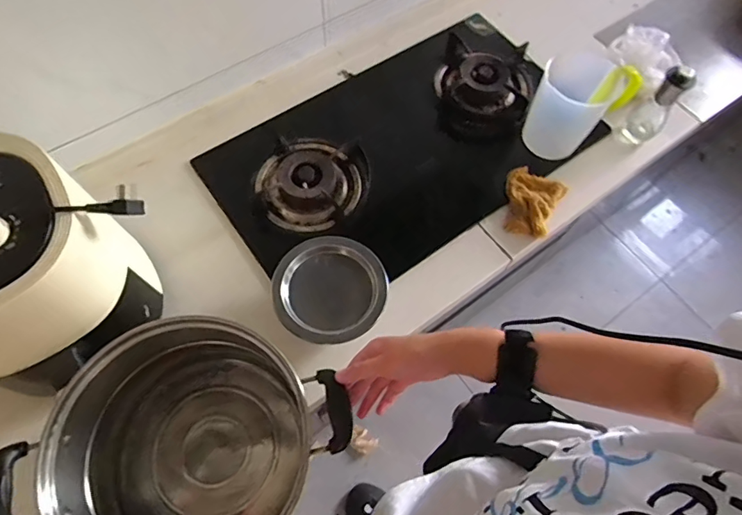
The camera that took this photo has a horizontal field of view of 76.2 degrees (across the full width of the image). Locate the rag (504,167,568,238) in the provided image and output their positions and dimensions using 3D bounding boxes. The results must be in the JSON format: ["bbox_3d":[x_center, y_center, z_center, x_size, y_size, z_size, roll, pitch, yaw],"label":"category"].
[{"bbox_3d":[0.273,-0.095,0.824,0.094,0.047,0.119,26,67,9],"label":"rag"}]

